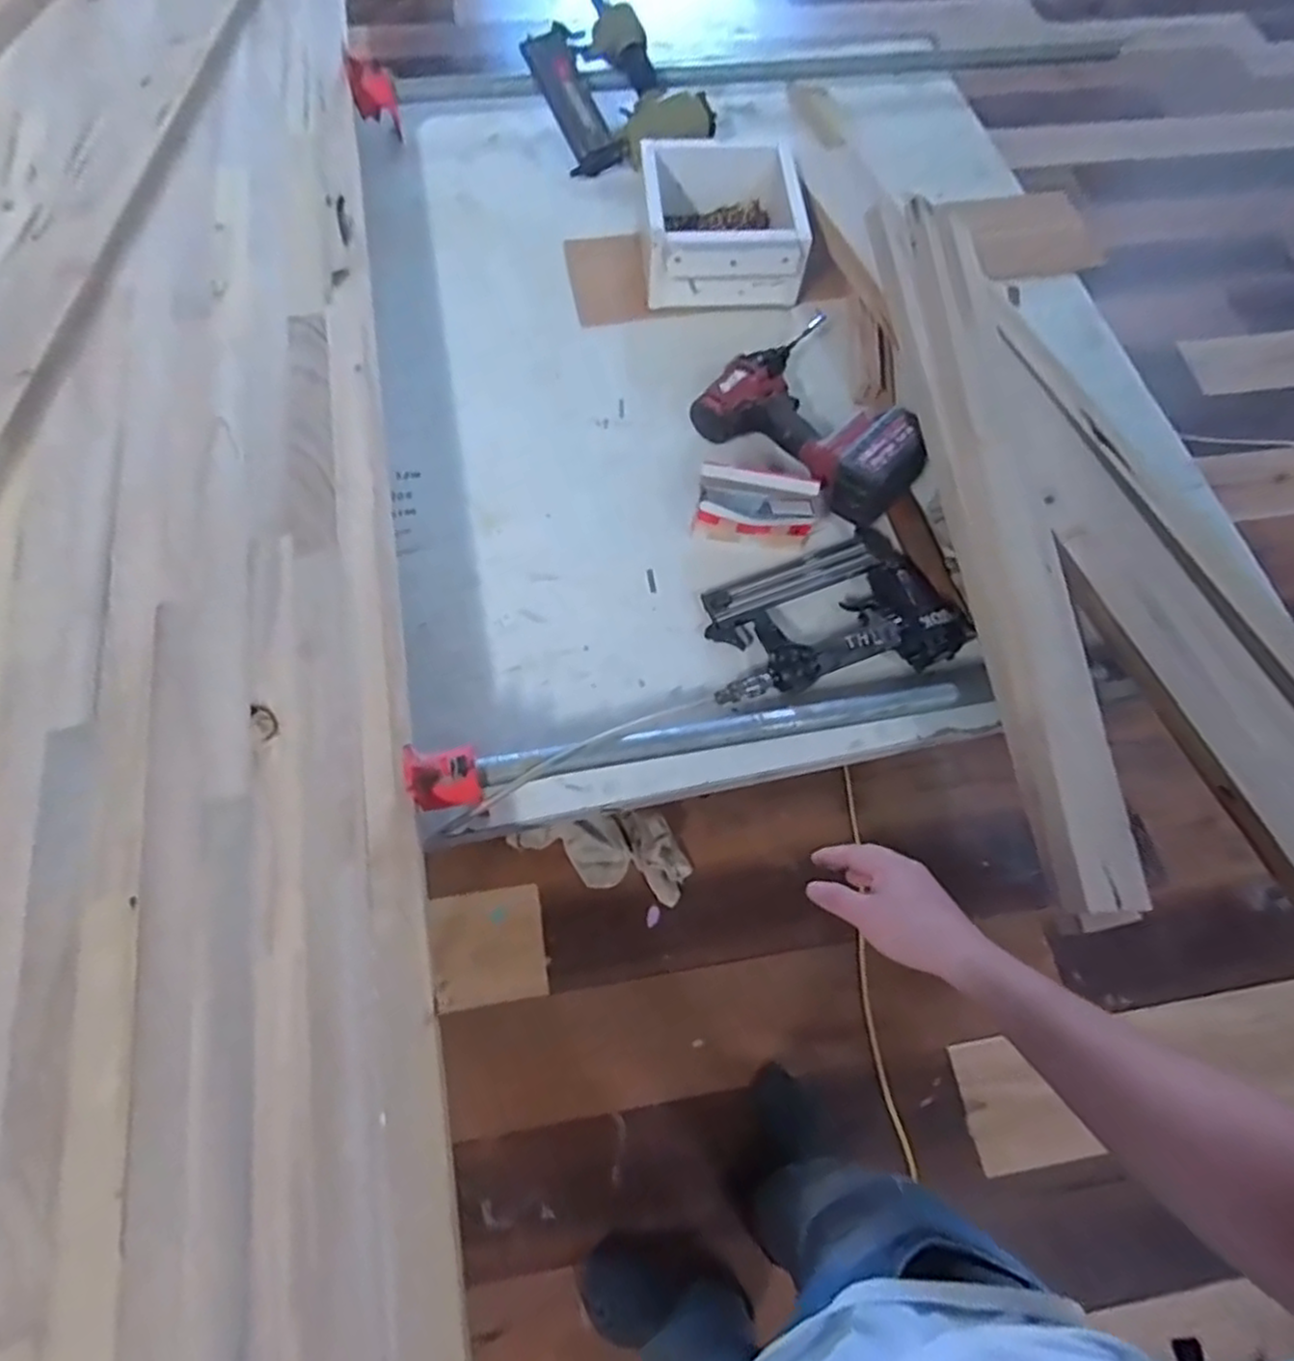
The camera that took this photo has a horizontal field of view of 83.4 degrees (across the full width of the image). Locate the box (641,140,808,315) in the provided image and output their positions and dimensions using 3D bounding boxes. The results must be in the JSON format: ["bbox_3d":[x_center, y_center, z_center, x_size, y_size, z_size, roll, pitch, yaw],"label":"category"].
[{"bbox_3d":[0.093,-0.595,0.951,0.202,0.106,0.213,-2,67,-3],"label":"box"}]

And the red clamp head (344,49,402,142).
[{"bbox_3d":[-0.389,-0.834,1.043,0.058,0.096,0.041,-13,68,-9],"label":"red clamp head"}]

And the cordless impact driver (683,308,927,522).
[{"bbox_3d":[0.217,-0.318,0.840,0.251,0.095,0.223,40,71,14],"label":"cordless impact driver"}]

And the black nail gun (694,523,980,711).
[{"bbox_3d":[0.185,-0.072,0.762,0.259,0.056,0.171,-16,68,-8],"label":"black nail gun"}]

